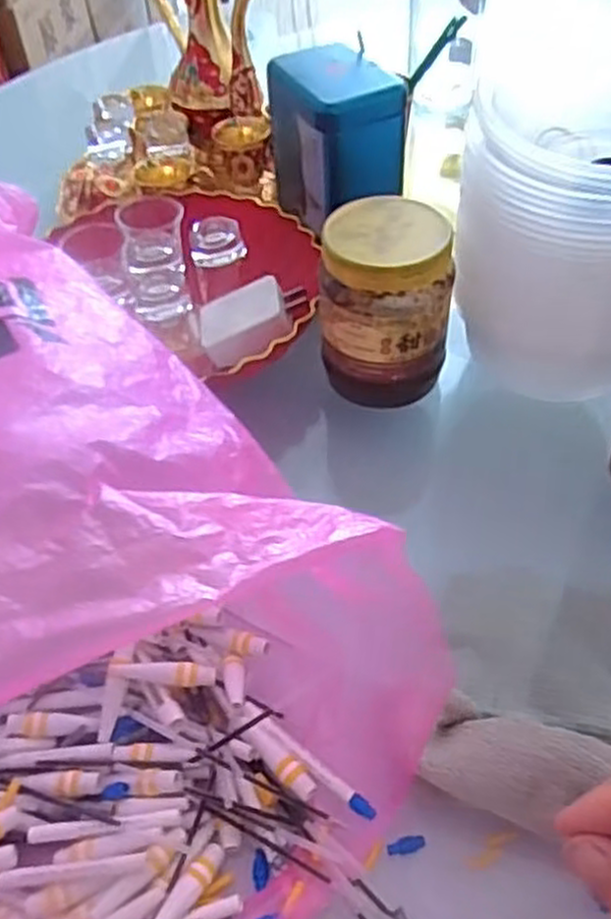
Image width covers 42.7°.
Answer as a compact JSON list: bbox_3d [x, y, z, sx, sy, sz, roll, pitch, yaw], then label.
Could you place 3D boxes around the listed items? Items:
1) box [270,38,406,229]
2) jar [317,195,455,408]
[{"bbox_3d":[0.018,-0.205,0.515,0.070,0.099,0.087,-20,50,-14],"label":"box"},{"bbox_3d":[0.047,-0.087,0.457,0.070,0.104,0.072,3,48,6],"label":"jar"}]

